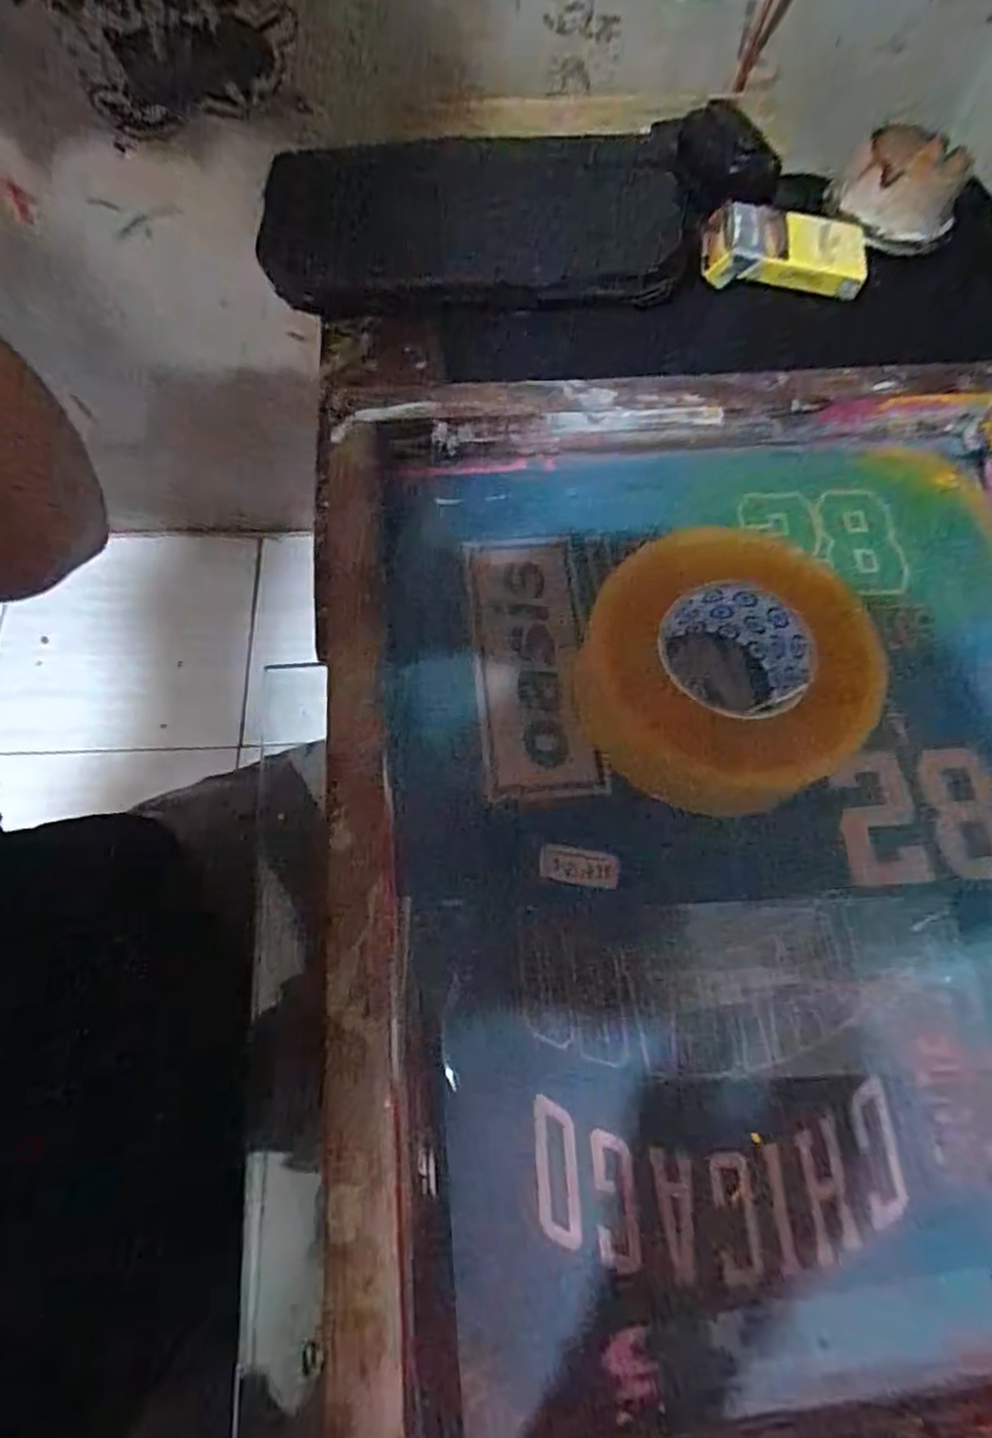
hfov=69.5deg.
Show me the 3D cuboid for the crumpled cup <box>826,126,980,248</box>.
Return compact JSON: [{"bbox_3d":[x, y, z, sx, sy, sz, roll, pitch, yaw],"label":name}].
[{"bbox_3d":[0.310,-0.410,0.548,0.090,0.043,0.094,1,67,-3],"label":"crumpled cup"}]

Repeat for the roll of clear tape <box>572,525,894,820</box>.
[{"bbox_3d":[0.118,-0.026,0.378,0.140,0.060,0.133,1,67,-3],"label":"roll of clear tape"}]

